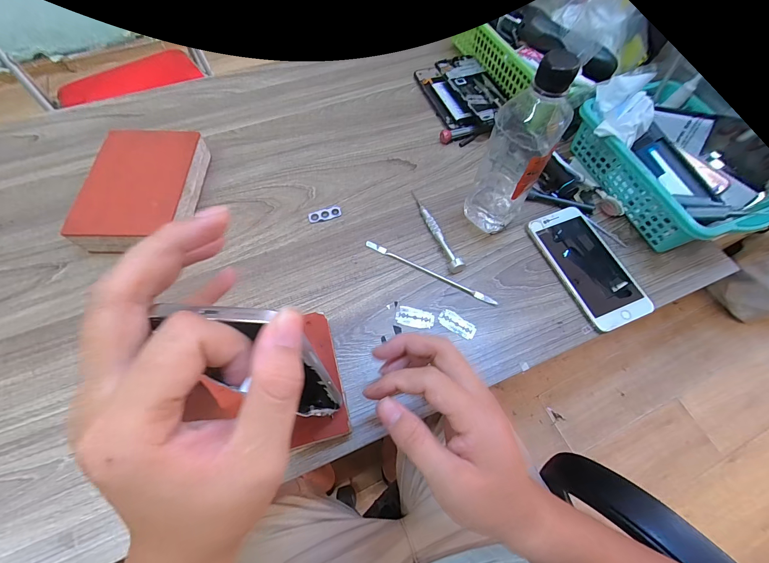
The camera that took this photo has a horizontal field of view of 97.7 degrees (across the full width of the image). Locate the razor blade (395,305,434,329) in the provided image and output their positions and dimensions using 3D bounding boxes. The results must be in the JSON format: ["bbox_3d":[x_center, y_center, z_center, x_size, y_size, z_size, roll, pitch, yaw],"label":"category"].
[{"bbox_3d":[0.034,0.039,0.375,0.042,0.004,0.021,10,65,2],"label":"razor blade"}]

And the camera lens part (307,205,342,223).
[{"bbox_3d":[-0.076,-0.086,0.433,0.043,0.004,0.016,-17,67,-10],"label":"camera lens part"}]

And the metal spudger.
[{"bbox_3d":[0.052,-0.012,0.399,0.169,0.005,0.009,27,67,10],"label":"metal spudger"}]

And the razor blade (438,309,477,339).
[{"bbox_3d":[0.081,0.047,0.374,0.041,0.004,0.020,36,69,13],"label":"razor blade"}]

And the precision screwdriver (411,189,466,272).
[{"bbox_3d":[0.063,-0.067,0.421,0.016,0.020,0.127,-19,67,-11],"label":"precision screwdriver"}]

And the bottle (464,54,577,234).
[{"bbox_3d":[0.138,-0.134,0.356,0.064,0.198,0.060,27,67,10],"label":"bottle"}]

